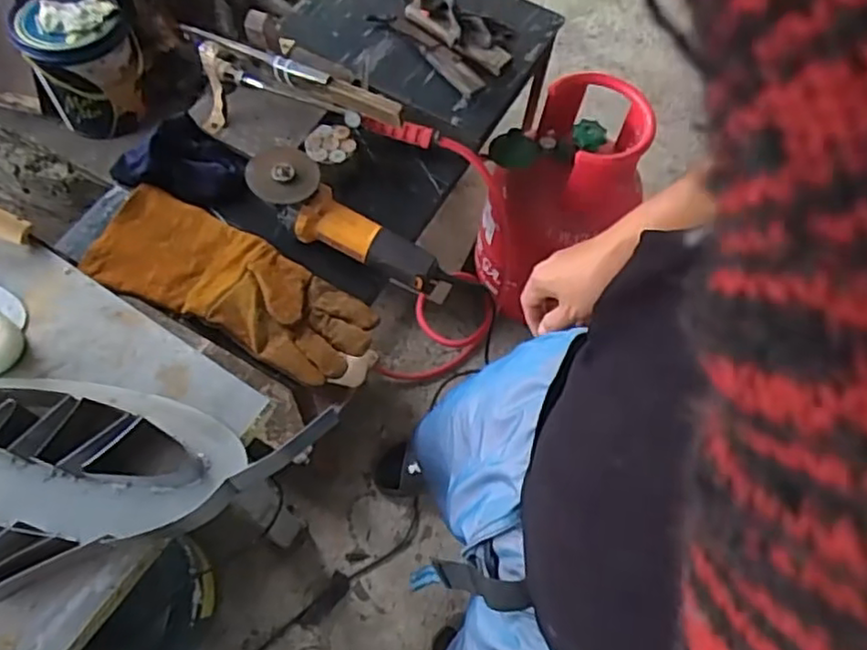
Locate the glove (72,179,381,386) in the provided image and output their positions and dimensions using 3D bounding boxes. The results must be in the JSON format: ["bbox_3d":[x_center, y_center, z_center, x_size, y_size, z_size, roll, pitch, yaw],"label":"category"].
[{"bbox_3d":[-0.281,-0.056,0.916,0.401,0.035,0.152,30,67,10],"label":"glove"}]

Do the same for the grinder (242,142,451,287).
[{"bbox_3d":[-0.121,-0.138,0.929,0.294,0.075,0.085,33,63,-4],"label":"grinder"}]

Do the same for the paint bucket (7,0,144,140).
[{"bbox_3d":[-0.777,-0.594,1.516,0.222,0.260,0.247,-27,70,-15],"label":"paint bucket"}]

